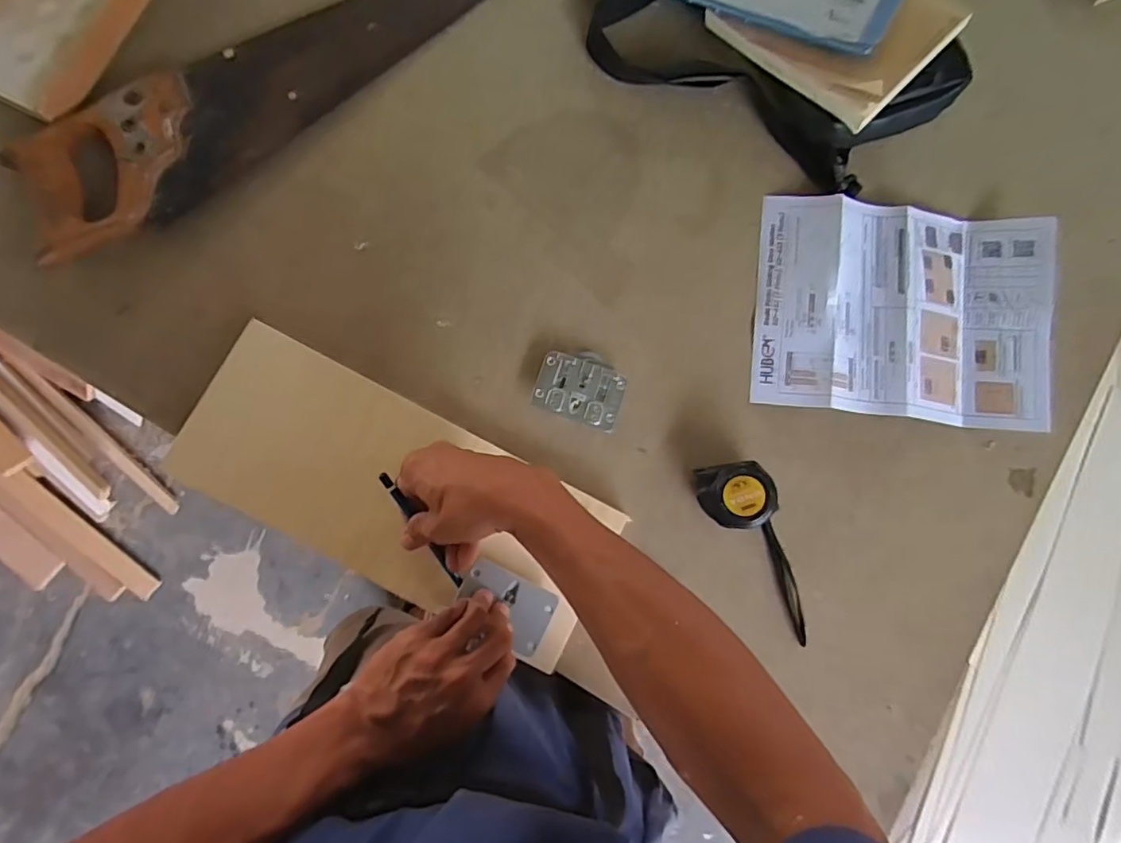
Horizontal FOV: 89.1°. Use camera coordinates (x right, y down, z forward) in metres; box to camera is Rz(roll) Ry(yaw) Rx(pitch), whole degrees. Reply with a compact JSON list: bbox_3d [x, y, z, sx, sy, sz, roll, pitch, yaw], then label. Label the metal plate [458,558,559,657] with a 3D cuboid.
[{"bbox_3d":[-0.046,0.155,0.477,0.078,0.004,0.053,26,83,-1],"label":"metal plate"}]

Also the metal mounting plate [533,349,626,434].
[{"bbox_3d":[0.019,-0.032,0.527,0.080,0.013,0.064,20,83,-2],"label":"metal mounting plate"}]

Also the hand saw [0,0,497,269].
[{"bbox_3d":[-0.239,-0.312,0.521,0.491,0.029,0.114,-31,87,-6],"label":"hand saw"}]

